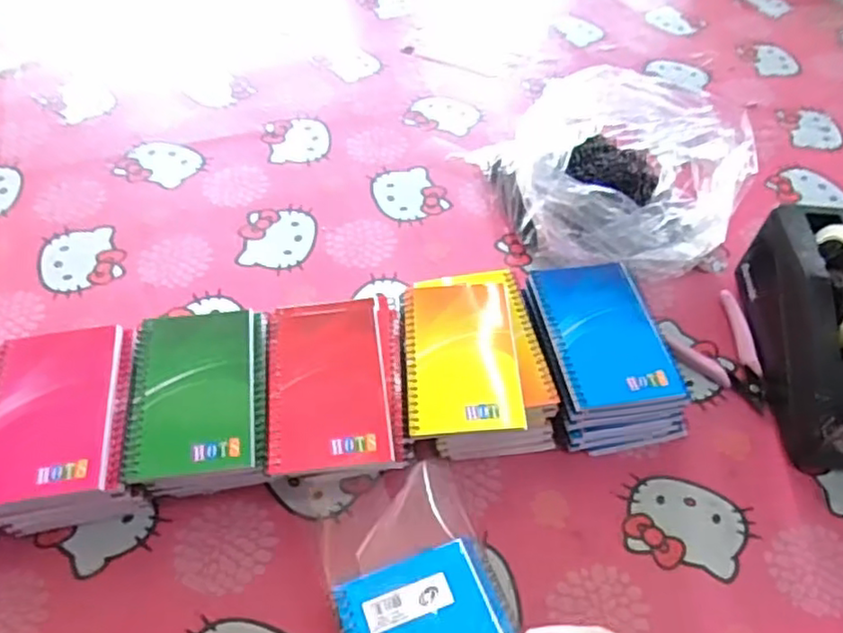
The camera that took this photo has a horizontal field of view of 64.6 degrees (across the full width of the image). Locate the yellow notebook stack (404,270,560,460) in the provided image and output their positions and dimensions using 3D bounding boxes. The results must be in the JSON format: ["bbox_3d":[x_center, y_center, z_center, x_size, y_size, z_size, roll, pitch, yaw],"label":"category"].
[{"bbox_3d":[0.036,0.039,0.525,0.110,0.063,0.148,-8,52,-9],"label":"yellow notebook stack"}]

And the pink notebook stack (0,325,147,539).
[{"bbox_3d":[-0.251,0.081,0.478,0.096,0.058,0.134,-6,52,-8],"label":"pink notebook stack"}]

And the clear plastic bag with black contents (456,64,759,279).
[{"bbox_3d":[0.167,-0.136,0.630,0.245,0.123,0.183,12,52,6],"label":"clear plastic bag with black contents"}]

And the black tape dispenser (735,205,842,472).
[{"bbox_3d":[0.325,0.004,0.530,0.078,0.120,0.205,3,51,-1],"label":"black tape dispenser"}]

